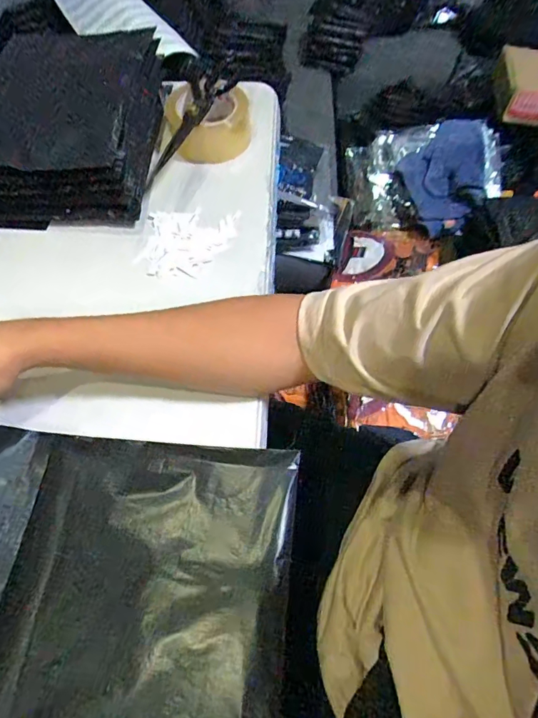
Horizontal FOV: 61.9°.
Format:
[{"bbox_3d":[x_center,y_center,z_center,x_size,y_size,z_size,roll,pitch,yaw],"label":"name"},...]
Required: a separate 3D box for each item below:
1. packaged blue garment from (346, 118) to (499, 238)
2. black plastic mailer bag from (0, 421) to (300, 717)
[{"bbox_3d":[0.338,-0.398,1.004,0.302,0.113,0.273,2,62,2],"label":"packaged blue garment"},{"bbox_3d":[-0.161,0.193,0.348,0.346,0.028,0.275,6,61,0],"label":"black plastic mailer bag"}]

